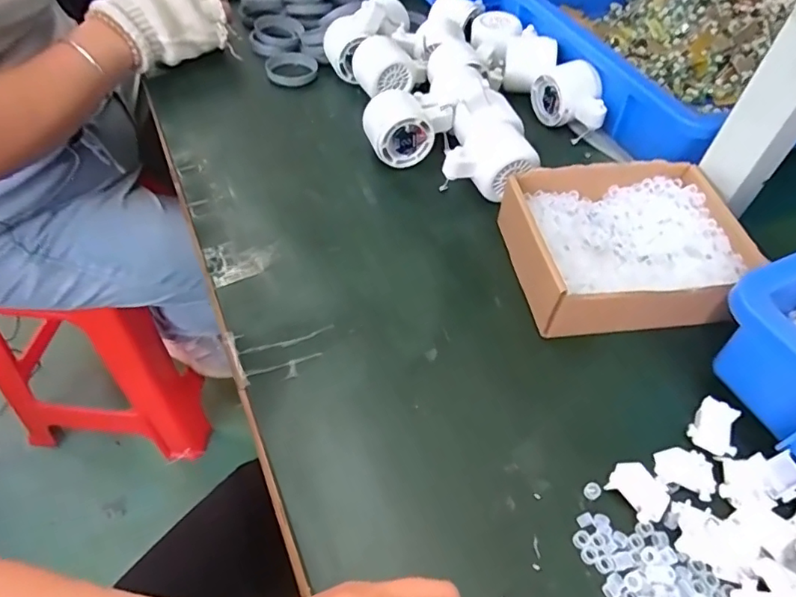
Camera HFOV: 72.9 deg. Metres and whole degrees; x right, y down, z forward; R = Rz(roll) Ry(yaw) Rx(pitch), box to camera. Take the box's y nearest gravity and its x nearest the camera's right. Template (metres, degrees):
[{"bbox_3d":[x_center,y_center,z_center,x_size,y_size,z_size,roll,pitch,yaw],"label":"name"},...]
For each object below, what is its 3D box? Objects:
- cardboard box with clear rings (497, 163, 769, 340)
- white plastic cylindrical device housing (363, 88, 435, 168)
[{"bbox_3d":[0.182,-0.046,0.433,0.183,0.043,0.141,-3,51,-6],"label":"cardboard box with clear rings"},{"bbox_3d":[-0.002,-0.164,0.523,0.061,0.058,0.052,-15,53,-13],"label":"white plastic cylindrical device housing"}]

